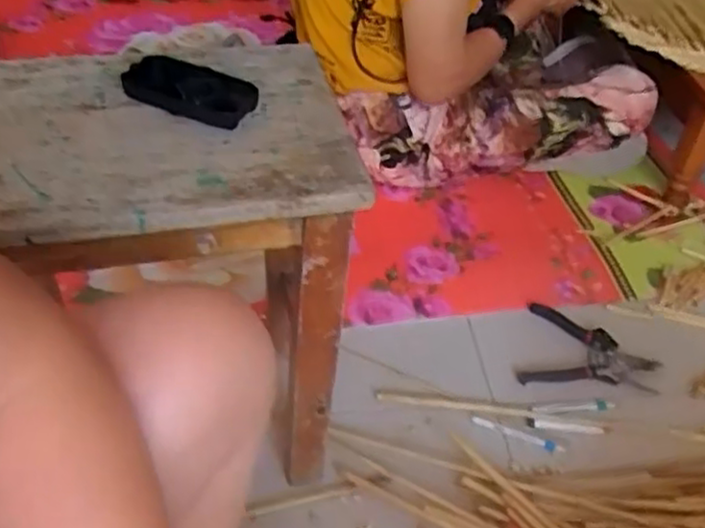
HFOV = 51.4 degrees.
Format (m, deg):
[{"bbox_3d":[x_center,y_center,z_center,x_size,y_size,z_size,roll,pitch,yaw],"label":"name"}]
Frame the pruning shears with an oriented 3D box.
[{"bbox_3d":[0.331,0.125,1.013,0.182,0.019,0.144,16,44,12],"label":"pruning shears"}]

